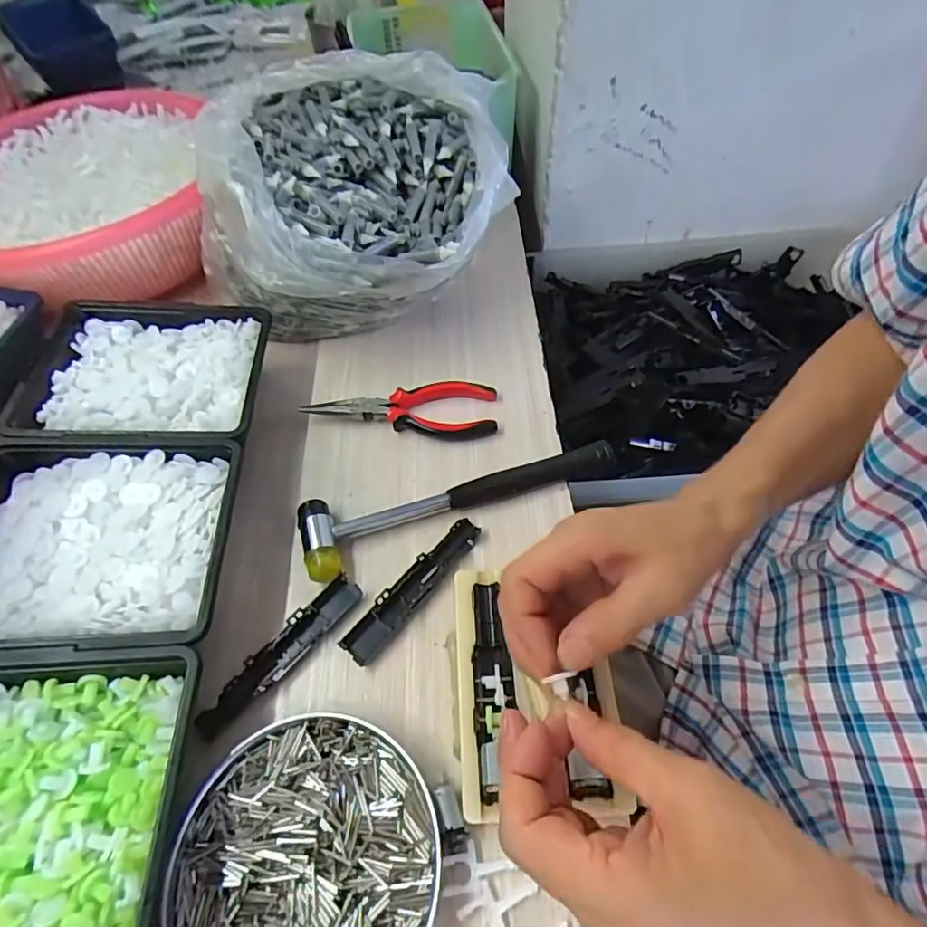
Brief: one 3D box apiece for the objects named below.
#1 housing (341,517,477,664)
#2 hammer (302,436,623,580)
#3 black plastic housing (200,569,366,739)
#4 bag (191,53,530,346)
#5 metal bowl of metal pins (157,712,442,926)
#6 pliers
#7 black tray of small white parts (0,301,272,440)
[{"bbox_3d":[-0.034,0.083,0.364,0.022,0.010,0.118,34,63,24],"label":"housing"},{"bbox_3d":[-0.003,0.018,0.398,0.237,0.021,0.054,-21,56,-11],"label":"hammer"},{"bbox_3d":[-0.116,0.121,0.343,0.023,0.012,0.119,36,64,25],"label":"black plastic housing"},{"bbox_3d":[-0.090,-0.230,0.473,0.229,0.146,0.249,26,60,20],"label":"bag"},{"bbox_3d":[-0.079,0.202,0.268,0.129,0.034,0.130,-2,54,2],"label":"metal bowl of metal pins"},{"bbox_3d":[-0.052,-0.043,0.450,0.156,0.021,0.052,-1,54,3],"label":"pliers"},{"bbox_3d":[-0.247,-0.073,0.420,0.167,0.033,0.147,-6,54,-1],"label":"black tray of small white parts"}]

